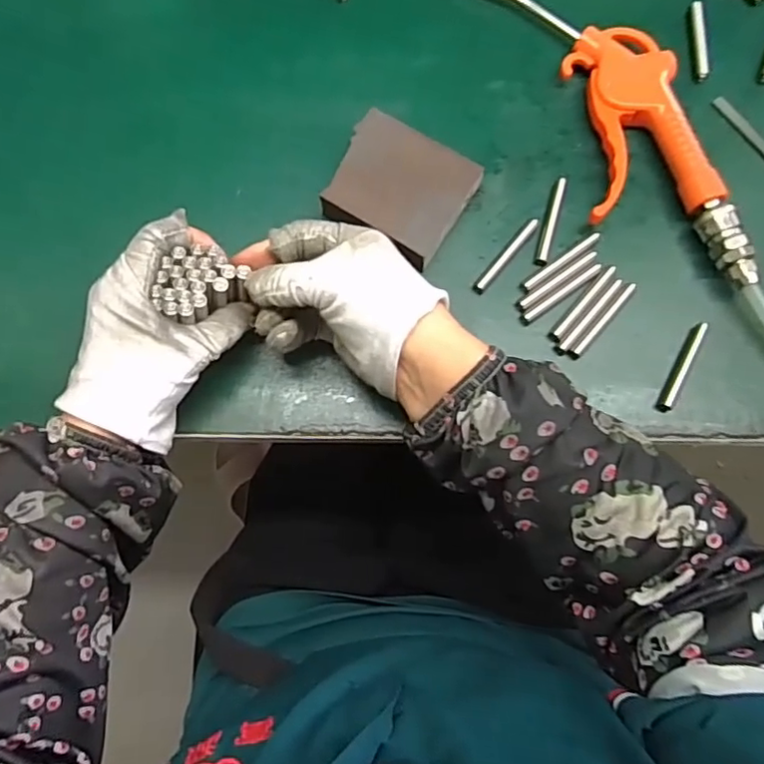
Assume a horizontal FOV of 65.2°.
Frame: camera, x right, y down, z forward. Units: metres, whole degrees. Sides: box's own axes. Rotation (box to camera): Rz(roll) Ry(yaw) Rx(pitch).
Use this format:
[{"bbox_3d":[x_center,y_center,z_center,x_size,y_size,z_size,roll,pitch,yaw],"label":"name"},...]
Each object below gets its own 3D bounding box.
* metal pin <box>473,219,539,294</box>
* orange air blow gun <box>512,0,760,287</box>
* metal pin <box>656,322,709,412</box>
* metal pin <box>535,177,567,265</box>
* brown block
[{"bbox_3d":[0.078,-0.078,0.371,0.008,0.007,0.058,39,81,9],"label":"metal pin"},{"bbox_3d":[0.149,-0.174,0.381,0.094,0.022,0.266,-25,78,-4],"label":"orange air blow gun"},{"bbox_3d":[0.178,-0.010,0.353,0.007,0.006,0.060,28,79,7],"label":"metal pin"},{"bbox_3d":[0.106,-0.100,0.372,0.007,0.006,0.060,17,78,5],"label":"metal pin"},{"bbox_3d":[0.011,-0.118,0.370,0.079,0.025,0.068,32,80,8],"label":"brown block"}]

